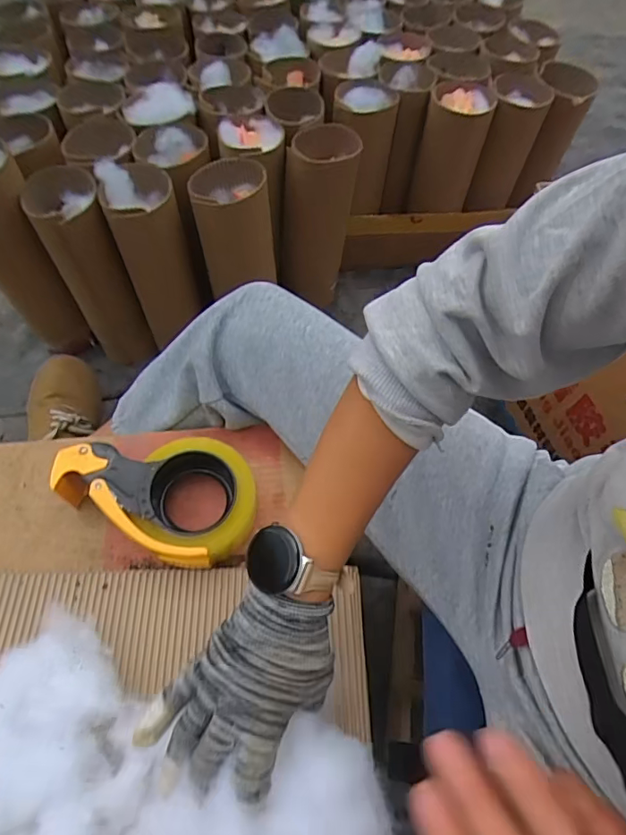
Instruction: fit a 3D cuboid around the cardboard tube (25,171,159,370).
[{"bbox_3d":[-0.306,-0.189,0.718,0.087,0.283,0.101,-28,64,-19],"label":"cardboard tube"}]

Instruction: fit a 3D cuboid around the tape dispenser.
[{"bbox_3d":[-0.139,0.064,0.471,0.171,0.060,0.120,21,60,10],"label":"tape dispenser"}]

